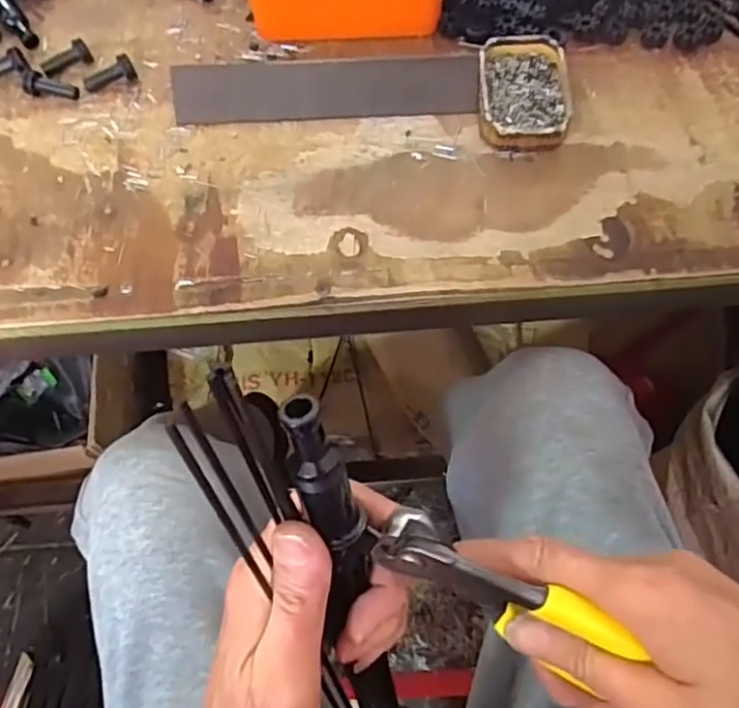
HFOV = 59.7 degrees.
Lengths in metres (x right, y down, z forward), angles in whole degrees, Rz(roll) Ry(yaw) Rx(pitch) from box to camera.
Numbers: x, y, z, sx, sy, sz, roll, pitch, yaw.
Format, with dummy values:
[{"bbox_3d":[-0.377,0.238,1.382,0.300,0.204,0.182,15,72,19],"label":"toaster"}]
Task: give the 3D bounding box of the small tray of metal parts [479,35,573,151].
[{"bbox_3d":[0.110,-0.189,0.461,0.064,0.024,0.098,6,67,3],"label":"small tray of metal parts"}]

